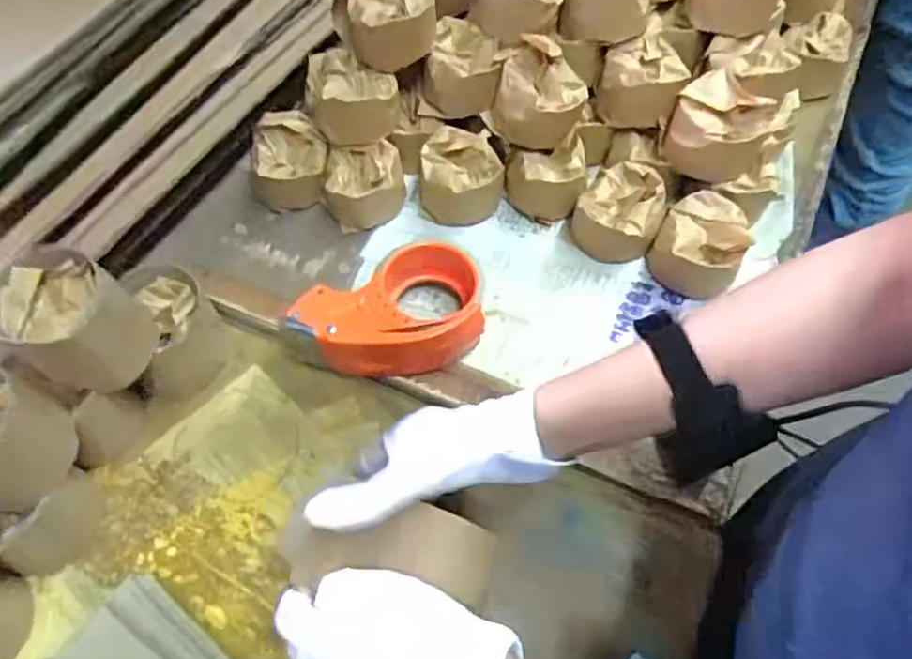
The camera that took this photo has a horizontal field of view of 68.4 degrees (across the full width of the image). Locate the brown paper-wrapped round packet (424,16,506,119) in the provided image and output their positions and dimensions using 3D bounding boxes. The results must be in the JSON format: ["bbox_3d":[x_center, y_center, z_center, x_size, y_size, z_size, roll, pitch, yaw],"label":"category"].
[{"bbox_3d":[0.007,-0.240,0.616,0.072,0.048,0.075,0,61,1],"label":"brown paper-wrapped round packet"}]

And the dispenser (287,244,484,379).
[{"bbox_3d":[-0.055,-0.016,0.546,0.149,0.061,0.098,-5,61,-2],"label":"dispenser"}]

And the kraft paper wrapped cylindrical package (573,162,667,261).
[{"bbox_3d":[0.144,-0.107,0.595,0.070,0.051,0.076,0,61,1],"label":"kraft paper wrapped cylindrical package"}]

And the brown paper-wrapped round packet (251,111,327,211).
[{"bbox_3d":[-0.157,-0.157,0.631,0.070,0.060,0.073,0,61,1],"label":"brown paper-wrapped round packet"}]

